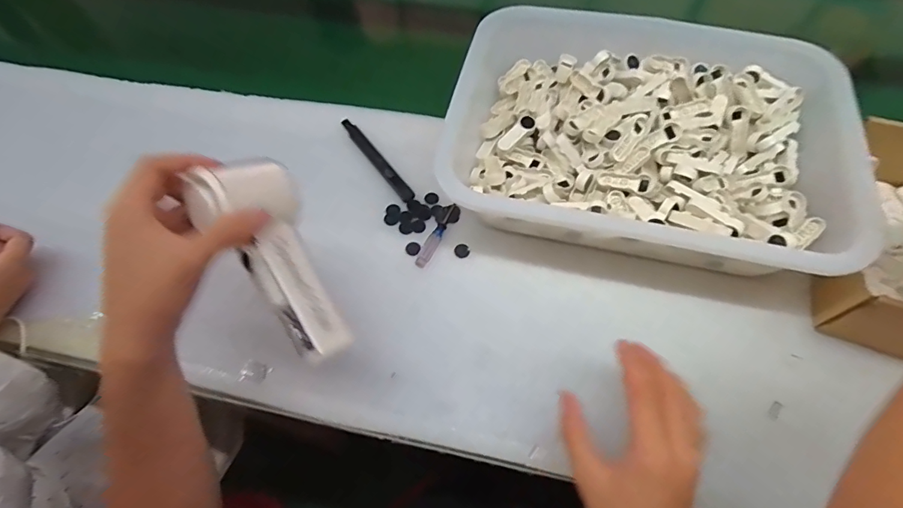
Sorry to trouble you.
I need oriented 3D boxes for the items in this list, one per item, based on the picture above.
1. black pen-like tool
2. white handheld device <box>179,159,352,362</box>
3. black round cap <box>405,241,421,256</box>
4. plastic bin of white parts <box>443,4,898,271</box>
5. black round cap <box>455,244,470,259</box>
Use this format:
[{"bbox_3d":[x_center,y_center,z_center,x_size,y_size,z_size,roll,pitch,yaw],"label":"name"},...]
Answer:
[{"bbox_3d":[-0.083,-0.105,0.505,0.015,0.011,0.136,-33,65,-14],"label":"black pen-like tool"},{"bbox_3d":[-0.121,0.003,0.321,0.066,0.035,0.151,-30,91,-13],"label":"white handheld device"},{"bbox_3d":[-0.038,-0.006,0.456,0.014,0.004,0.017,-14,62,-5],"label":"black round cap"},{"bbox_3d":[0.187,-0.122,0.463,0.360,0.082,0.287,16,63,11],"label":"plastic bin of white parts"},{"bbox_3d":[0.011,-0.003,0.452,0.014,0.004,0.015,-1,62,2],"label":"black round cap"}]

